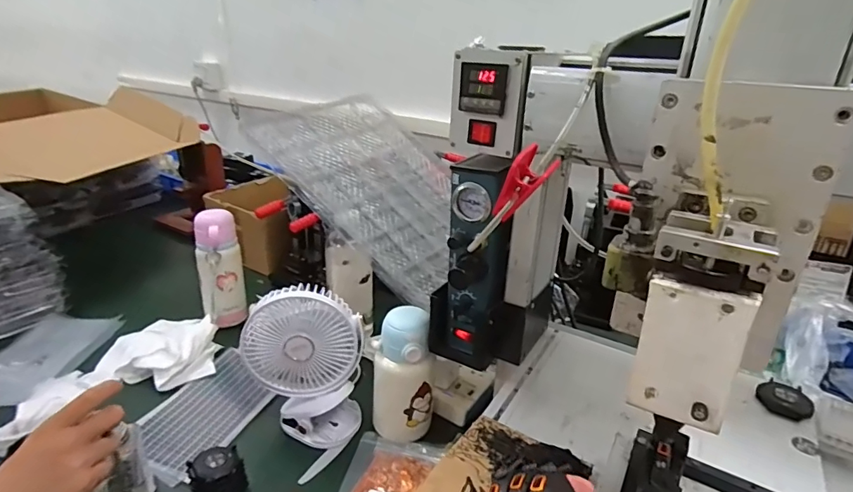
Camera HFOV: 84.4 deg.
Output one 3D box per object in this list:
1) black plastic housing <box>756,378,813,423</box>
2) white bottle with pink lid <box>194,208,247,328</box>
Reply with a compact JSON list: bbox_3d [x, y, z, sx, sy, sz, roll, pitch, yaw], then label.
[{"bbox_3d":[0.372,0.159,0.488,0.047,0.014,0.043,21,31,36],"label":"black plastic housing"},{"bbox_3d":[-0.362,0.047,0.825,0.074,0.204,0.066,-8,26,-22],"label":"white bottle with pink lid"}]

